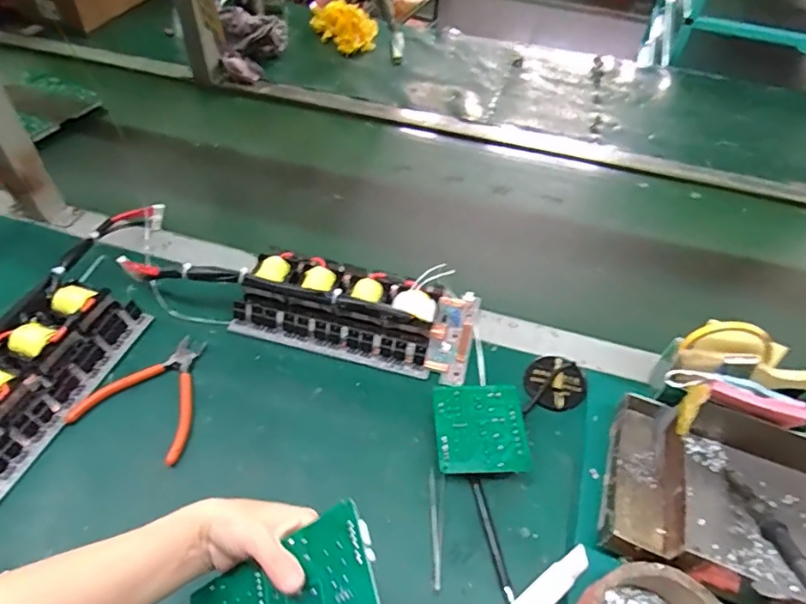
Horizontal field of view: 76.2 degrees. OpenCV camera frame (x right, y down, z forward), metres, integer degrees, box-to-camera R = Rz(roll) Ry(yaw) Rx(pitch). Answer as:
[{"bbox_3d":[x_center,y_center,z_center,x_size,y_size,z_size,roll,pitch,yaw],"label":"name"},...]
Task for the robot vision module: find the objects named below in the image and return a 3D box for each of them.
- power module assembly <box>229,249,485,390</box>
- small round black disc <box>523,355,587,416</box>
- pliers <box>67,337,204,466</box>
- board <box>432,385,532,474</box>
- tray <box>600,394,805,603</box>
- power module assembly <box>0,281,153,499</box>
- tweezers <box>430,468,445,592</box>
[{"bbox_3d":[-0.052,0.002,0.628,0.286,0.062,0.134,13,48,8],"label":"power module assembly"},{"bbox_3d":[0.176,0.093,0.592,0.068,0.019,0.069,2,48,-2],"label":"small round black disc"},{"bbox_3d":[-0.265,0.094,0.563,0.125,0.011,0.135,16,49,11],"label":"pliers"},{"bbox_3d":[0.080,0.136,0.544,0.093,0.024,0.097,0,48,-4],"label":"board"},{"bbox_3d":[0.365,0.206,0.479,0.329,0.056,0.182,17,49,12],"label":"tray"},{"bbox_3d":[-0.401,0.093,0.526,0.120,0.061,0.285,17,49,12],"label":"power module assembly"},{"bbox_3d":[0.034,0.215,0.491,0.014,0.005,0.106,2,48,-1],"label":"tweezers"}]

